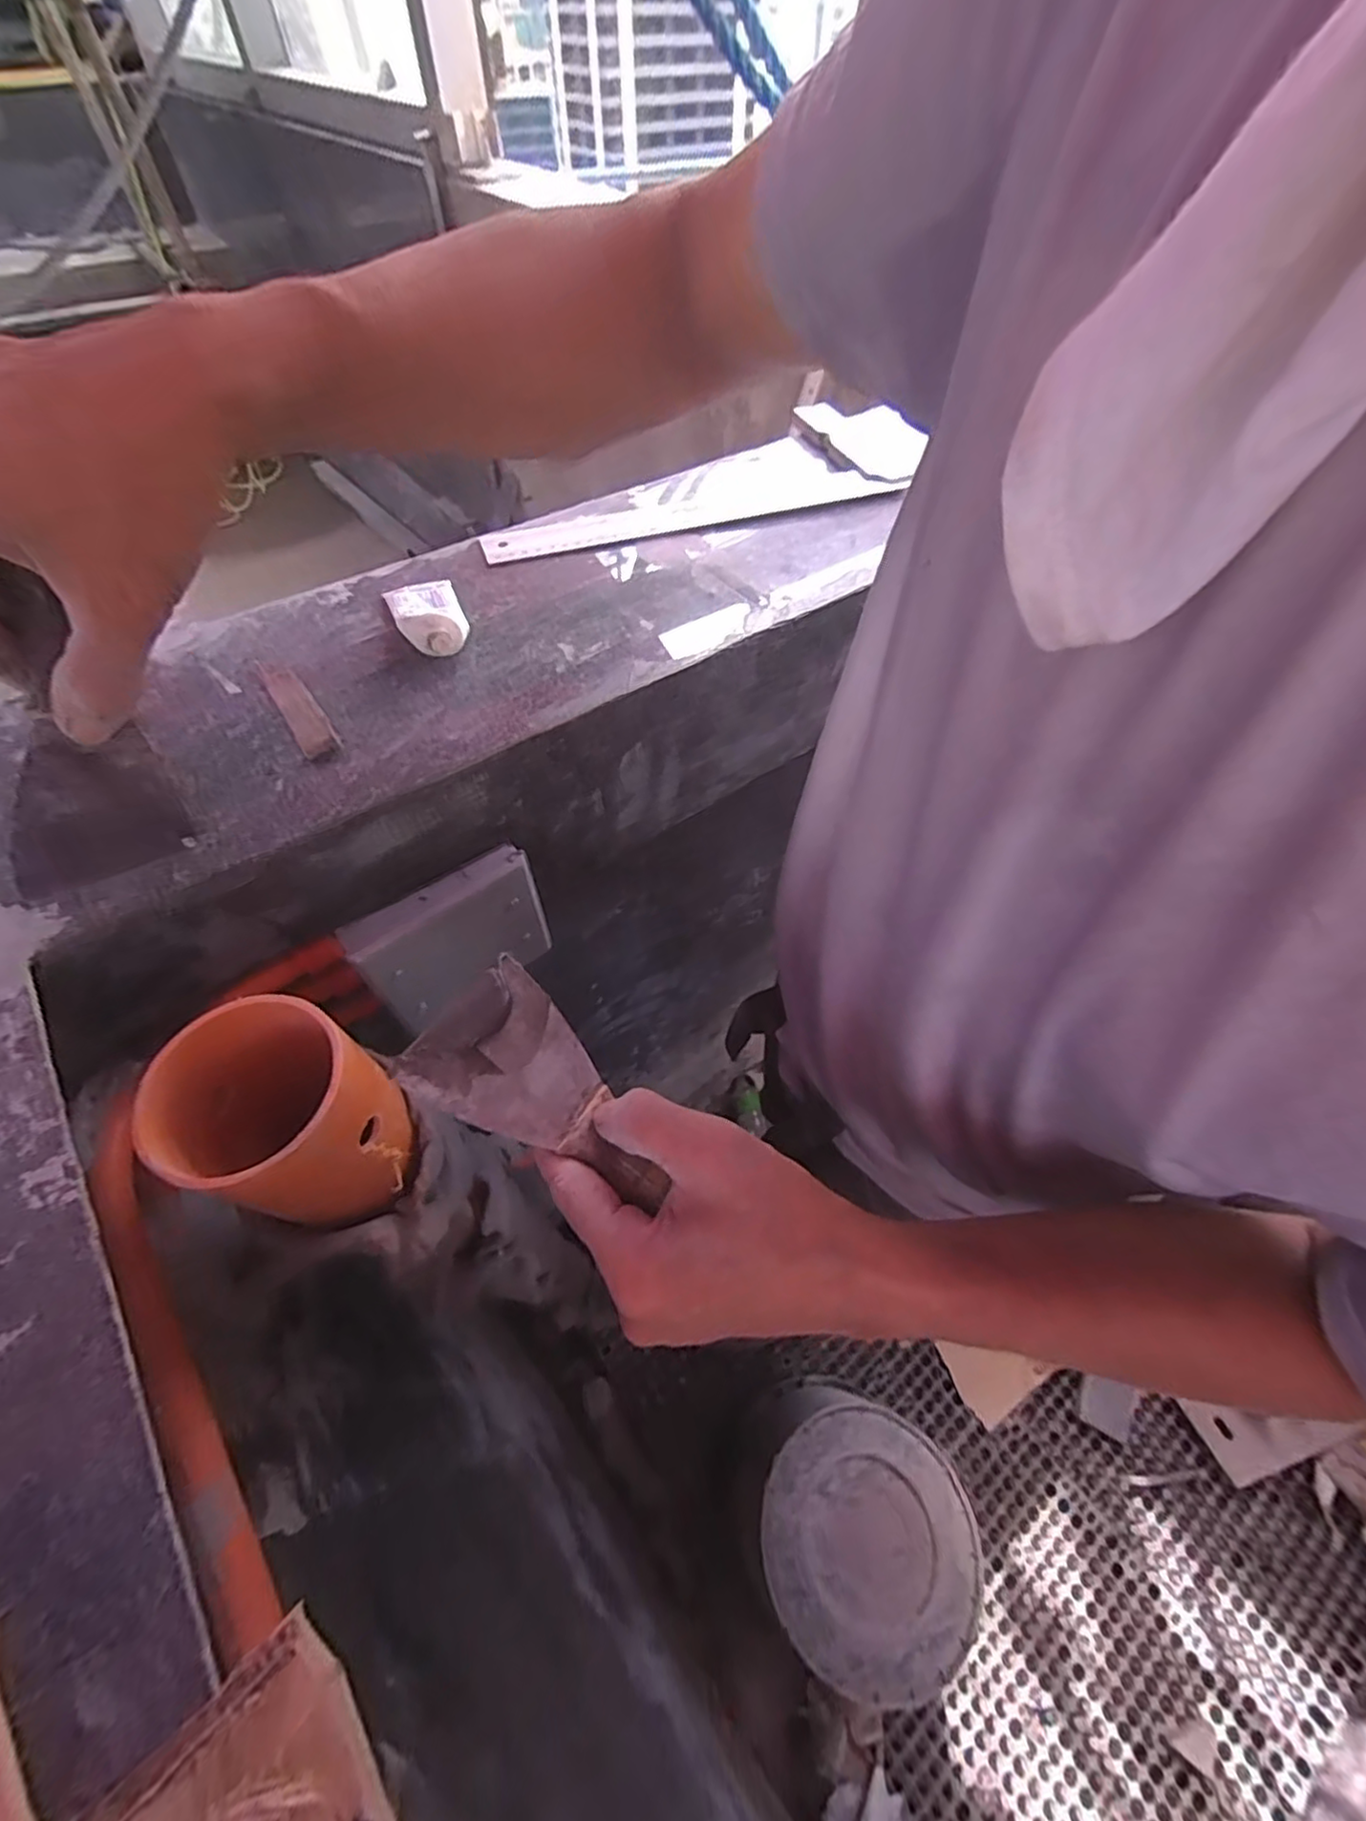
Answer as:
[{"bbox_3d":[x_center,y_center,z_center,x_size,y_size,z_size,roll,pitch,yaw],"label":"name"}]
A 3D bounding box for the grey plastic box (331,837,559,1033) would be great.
[{"bbox_3d":[-0.147,0.019,0.426,0.115,0.099,0.025,-35,62,-22],"label":"grey plastic box"}]

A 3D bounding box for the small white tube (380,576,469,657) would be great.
[{"bbox_3d":[-0.162,-0.192,0.410,0.043,0.026,0.095,-20,57,-16],"label":"small white tube"}]

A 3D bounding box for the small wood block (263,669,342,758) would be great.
[{"bbox_3d":[-0.219,-0.116,0.369,0.019,0.004,0.086,-30,60,-21],"label":"small wood block"}]

